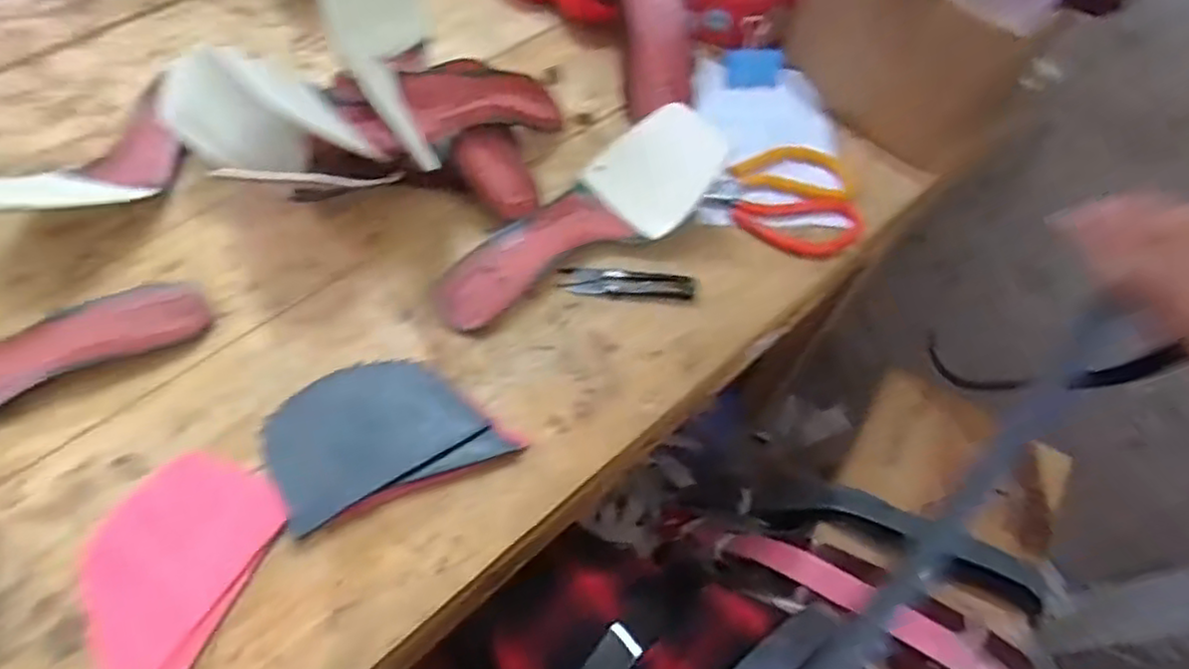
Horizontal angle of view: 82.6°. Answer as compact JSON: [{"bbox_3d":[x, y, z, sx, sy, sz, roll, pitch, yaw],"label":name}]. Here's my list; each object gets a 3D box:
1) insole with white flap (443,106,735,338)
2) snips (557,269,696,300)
[{"bbox_3d":[-0.018,-0.095,0.513,0.229,0.065,0.085,-27,66,-16],"label":"insole with white flap"},{"bbox_3d":[0.026,-0.040,0.527,0.104,0.012,0.024,-1,62,-3],"label":"snips"}]

